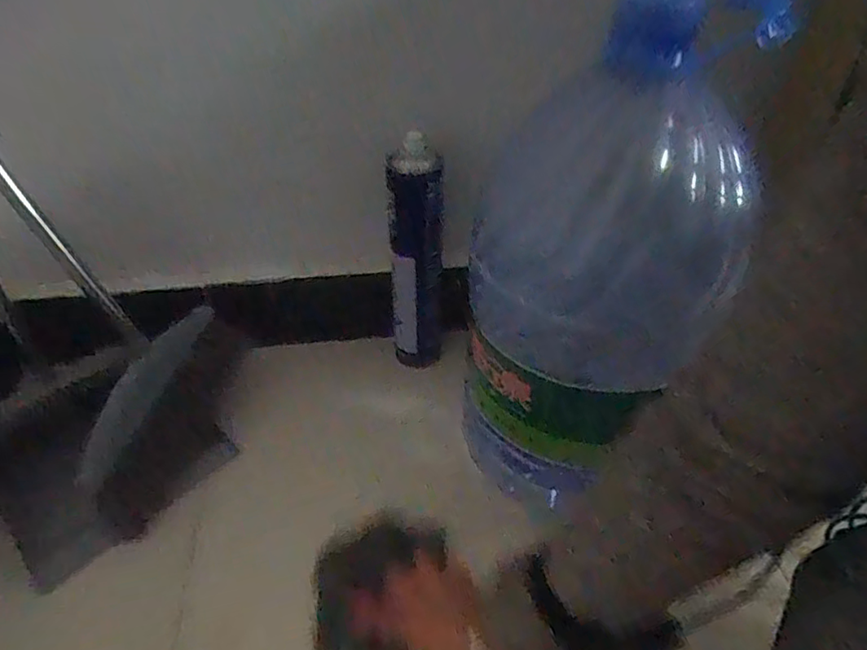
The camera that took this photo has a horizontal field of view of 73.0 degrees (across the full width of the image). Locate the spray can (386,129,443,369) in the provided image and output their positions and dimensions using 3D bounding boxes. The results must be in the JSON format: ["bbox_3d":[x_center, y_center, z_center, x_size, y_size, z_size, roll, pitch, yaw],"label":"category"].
[{"bbox_3d":[-0.022,-0.071,0.724,0.066,0.303,0.054,-2,41,-1],"label":"spray can"}]

